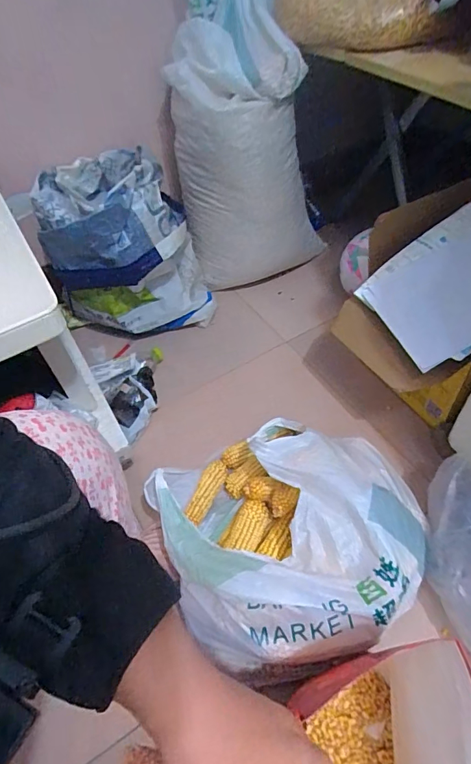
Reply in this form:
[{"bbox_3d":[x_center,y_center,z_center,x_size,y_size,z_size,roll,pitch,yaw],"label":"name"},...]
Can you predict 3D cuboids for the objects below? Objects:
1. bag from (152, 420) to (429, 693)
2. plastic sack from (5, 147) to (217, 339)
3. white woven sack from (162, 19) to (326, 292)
[{"bbox_3d":[0.081,0.212,0.685,0.382,0.191,0.386,-18,51,-8],"label":"bag"},{"bbox_3d":[-0.274,-0.317,1.046,0.341,0.404,0.337,-22,51,-11],"label":"plastic sack"},{"bbox_3d":[0.019,-0.498,1.063,0.307,0.553,0.214,-14,50,-5],"label":"white woven sack"}]

